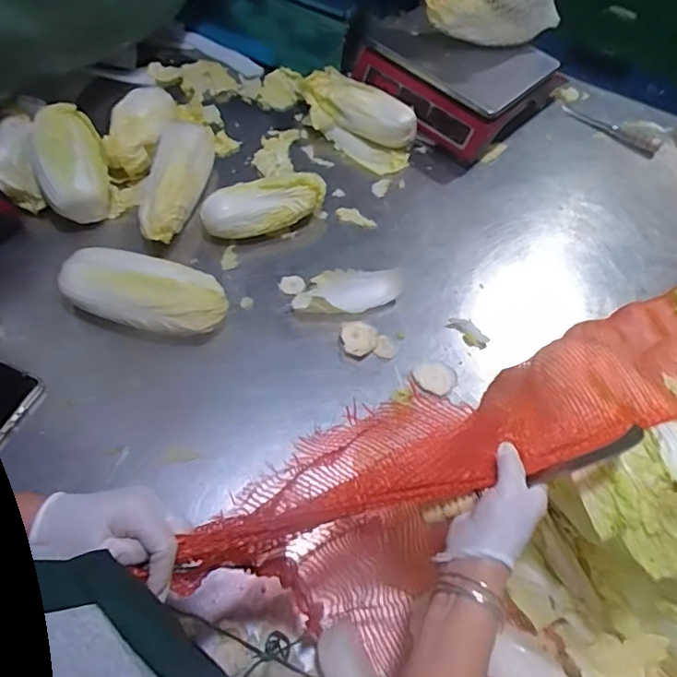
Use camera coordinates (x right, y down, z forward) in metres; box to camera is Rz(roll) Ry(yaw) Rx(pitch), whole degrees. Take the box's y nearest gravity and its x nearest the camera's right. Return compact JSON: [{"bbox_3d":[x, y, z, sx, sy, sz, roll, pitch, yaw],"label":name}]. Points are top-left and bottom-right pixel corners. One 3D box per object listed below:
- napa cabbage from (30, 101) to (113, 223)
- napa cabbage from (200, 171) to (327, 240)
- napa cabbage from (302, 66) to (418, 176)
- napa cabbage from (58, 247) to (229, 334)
[{"bbox_3d":[-0.417,-0.273,0.852,0.101,0.088,0.168,-17,62,-14],"label":"napa cabbage"},{"bbox_3d":[-0.119,-0.211,0.879,0.197,0.066,0.088,-12,61,-11],"label":"napa cabbage"},{"bbox_3d":[0.034,-0.393,0.996,0.220,0.082,0.112,37,63,16],"label":"napa cabbage"},{"bbox_3d":[-0.268,-0.062,0.773,0.223,0.072,0.103,11,59,2],"label":"napa cabbage"}]

